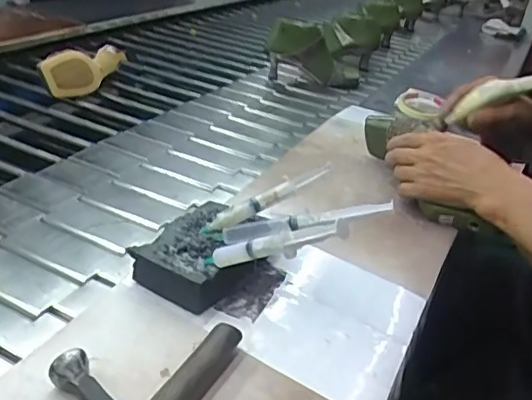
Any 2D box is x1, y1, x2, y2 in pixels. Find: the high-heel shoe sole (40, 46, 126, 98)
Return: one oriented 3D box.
[{"bbox_3d":[-0.342,-0.255,1.090,0.051,0.089,0.222,12,29,9],"label":"high-heel shoe sole"}]

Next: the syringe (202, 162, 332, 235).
[{"bbox_3d":[0.003,-0.001,0.557,0.142,0.019,0.020,-28,40,-17],"label":"syringe"}]

